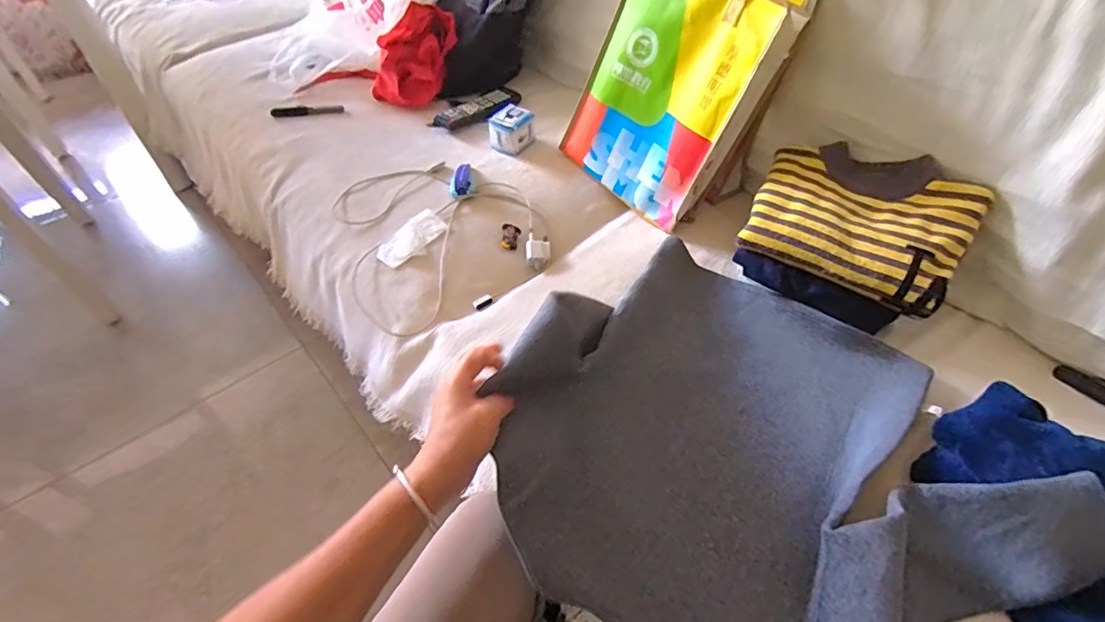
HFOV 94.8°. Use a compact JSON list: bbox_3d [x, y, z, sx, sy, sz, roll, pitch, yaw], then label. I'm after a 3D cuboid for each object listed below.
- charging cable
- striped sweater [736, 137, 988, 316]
[{"bbox_3d":[-0.172,-0.120,0.779,0.295,0.059,0.308,-23,55,-20],"label":"charging cable"},{"bbox_3d":[0.395,-0.123,0.655,0.247,0.085,0.191,29,55,19],"label":"striped sweater"}]

